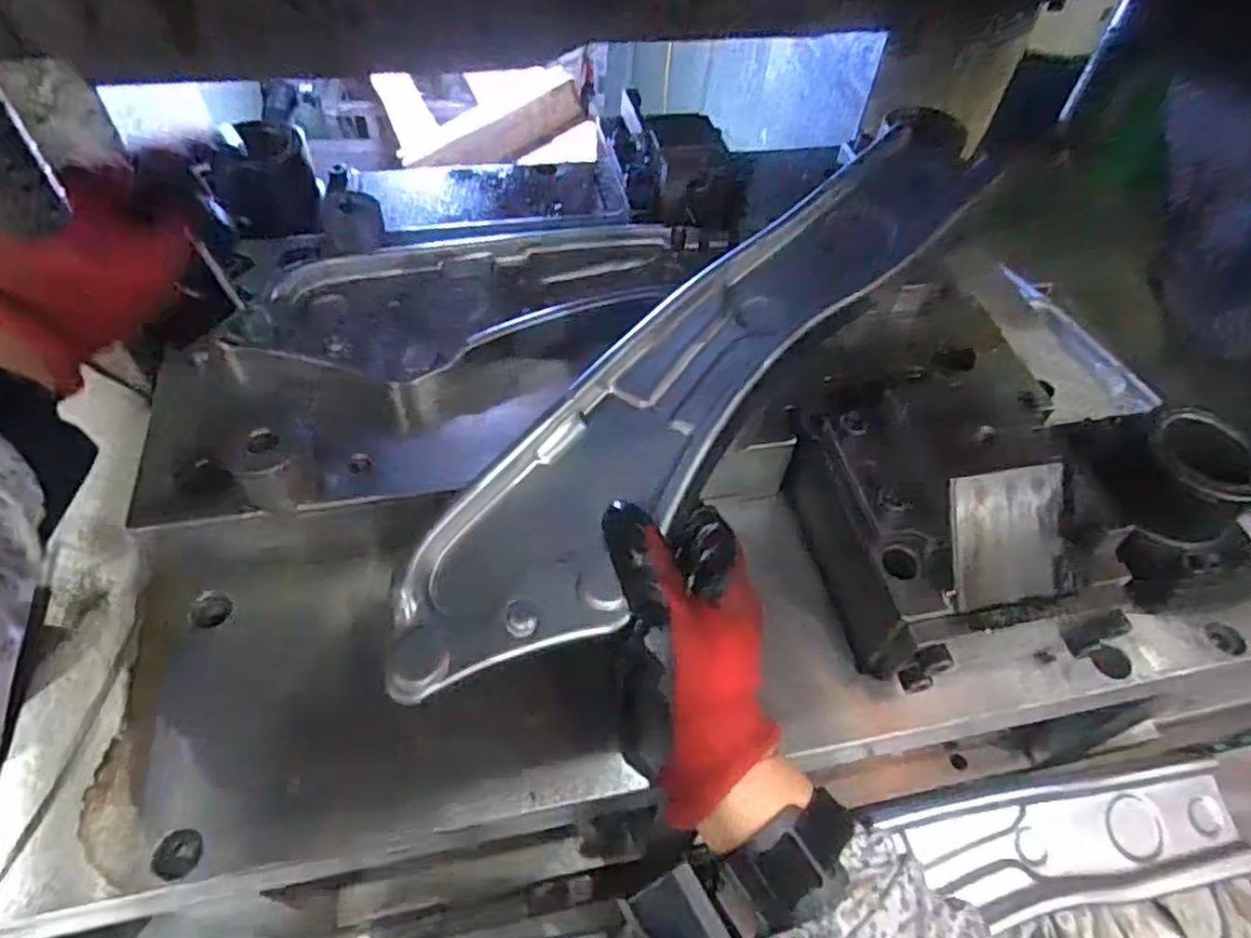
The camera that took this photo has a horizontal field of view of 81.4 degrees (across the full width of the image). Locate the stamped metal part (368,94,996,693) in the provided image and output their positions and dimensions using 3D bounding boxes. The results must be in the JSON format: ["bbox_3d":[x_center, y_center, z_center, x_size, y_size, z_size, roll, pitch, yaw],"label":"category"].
[{"bbox_3d":[0.044,-0.054,0.401,0.104,0.027,0.437,39,76,24],"label":"stamped metal part"}]

